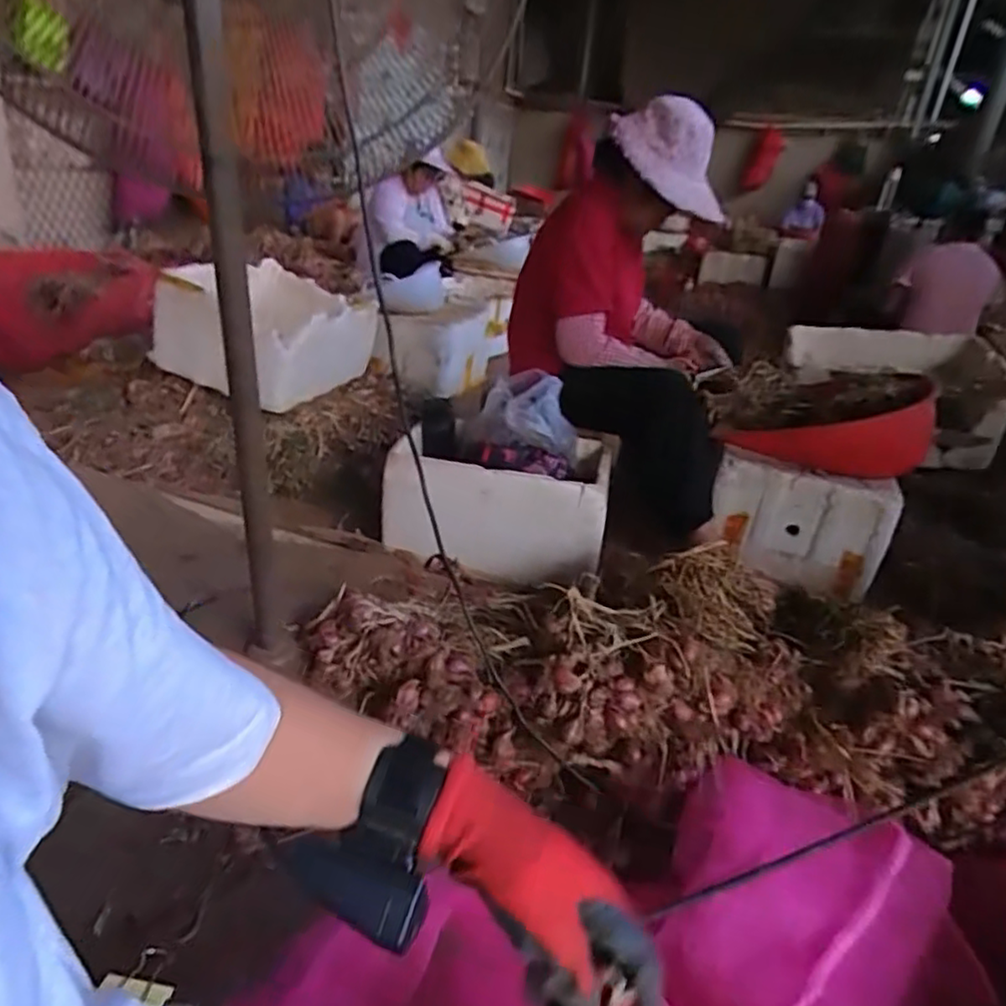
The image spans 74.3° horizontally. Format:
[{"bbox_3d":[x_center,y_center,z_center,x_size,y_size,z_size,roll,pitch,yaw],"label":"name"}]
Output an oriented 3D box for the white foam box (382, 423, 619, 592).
[{"bbox_3d":[-0.001,-0.025,1.579,0.487,0.242,0.361,8,27,5],"label":"white foam box"}]

